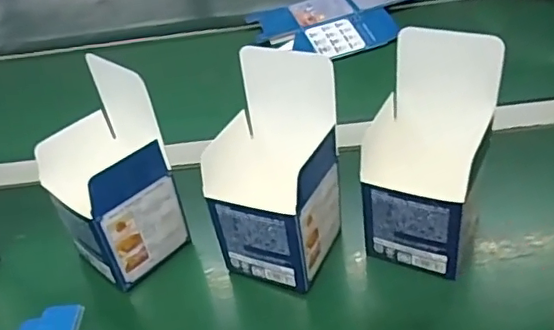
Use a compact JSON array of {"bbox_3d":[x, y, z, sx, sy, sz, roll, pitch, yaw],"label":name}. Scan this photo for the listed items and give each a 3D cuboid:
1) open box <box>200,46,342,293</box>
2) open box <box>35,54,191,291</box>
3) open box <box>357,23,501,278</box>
[{"bbox_3d":[-0.003,0.010,0.479,0.093,0.178,0.098,10,47,22],"label":"open box"},{"bbox_3d":[-0.154,0.015,0.499,0.105,0.161,0.094,-38,49,-26],"label":"open box"},{"bbox_3d":[0.118,-0.009,0.462,0.099,0.181,0.093,7,45,17],"label":"open box"}]

